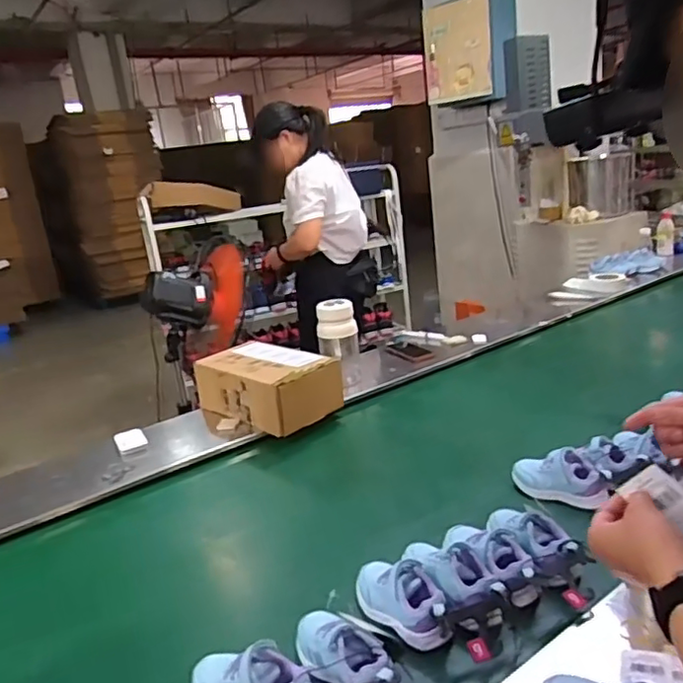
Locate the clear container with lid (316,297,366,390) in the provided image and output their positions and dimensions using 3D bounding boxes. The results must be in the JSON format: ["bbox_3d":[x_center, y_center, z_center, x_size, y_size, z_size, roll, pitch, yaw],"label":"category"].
[{"bbox_3d":[-0.004,0.005,1.567,0.104,0.228,0.111,-8,19,-2],"label":"clear container with lid"}]

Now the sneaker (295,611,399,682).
[{"bbox_3d":[0.005,0.362,0.691,0.073,0.063,0.163,-16,21,-24],"label":"sneaker"}]

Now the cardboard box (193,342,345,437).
[{"bbox_3d":[-0.173,0.101,1.417,0.342,0.132,0.183,9,25,39],"label":"cardboard box"}]

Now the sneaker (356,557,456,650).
[{"bbox_3d":[0.081,0.332,0.777,0.070,0.068,0.166,-22,24,-38],"label":"sneaker"}]

